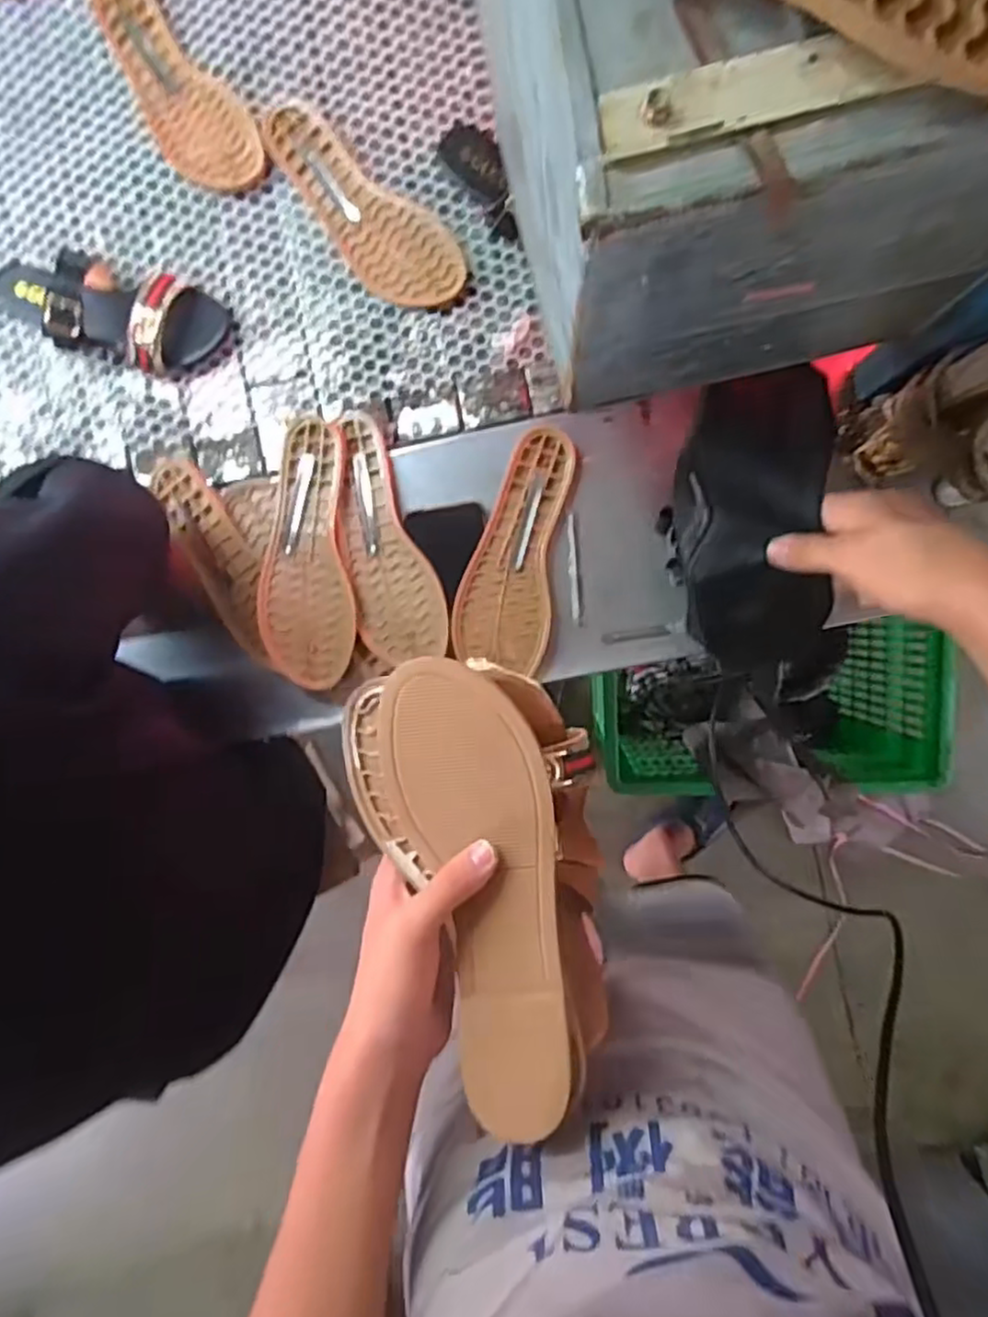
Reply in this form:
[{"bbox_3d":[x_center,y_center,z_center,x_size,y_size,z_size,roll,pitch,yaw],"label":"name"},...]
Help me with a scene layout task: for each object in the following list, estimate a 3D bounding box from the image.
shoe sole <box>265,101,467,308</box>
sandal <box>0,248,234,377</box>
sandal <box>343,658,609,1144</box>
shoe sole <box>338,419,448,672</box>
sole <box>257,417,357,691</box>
[{"bbox_3d":[-0.126,-0.419,0.649,0.237,0.014,0.080,45,95,-1],"label":"shoe sole"},{"bbox_3d":[-0.371,-0.328,0.647,0.225,0.069,0.085,17,95,2],"label":"sandal"},{"bbox_3d":[0.002,0.128,0.416,0.133,0.063,0.251,-17,84,4],"label":"sandal"},{"bbox_3d":[-0.098,-0.108,0.633,0.080,0.017,0.223,-11,93,4],"label":"shoe sole"},{"bbox_3d":[-0.172,-0.094,0.632,0.081,0.018,0.234,-3,93,4],"label":"sole"}]

